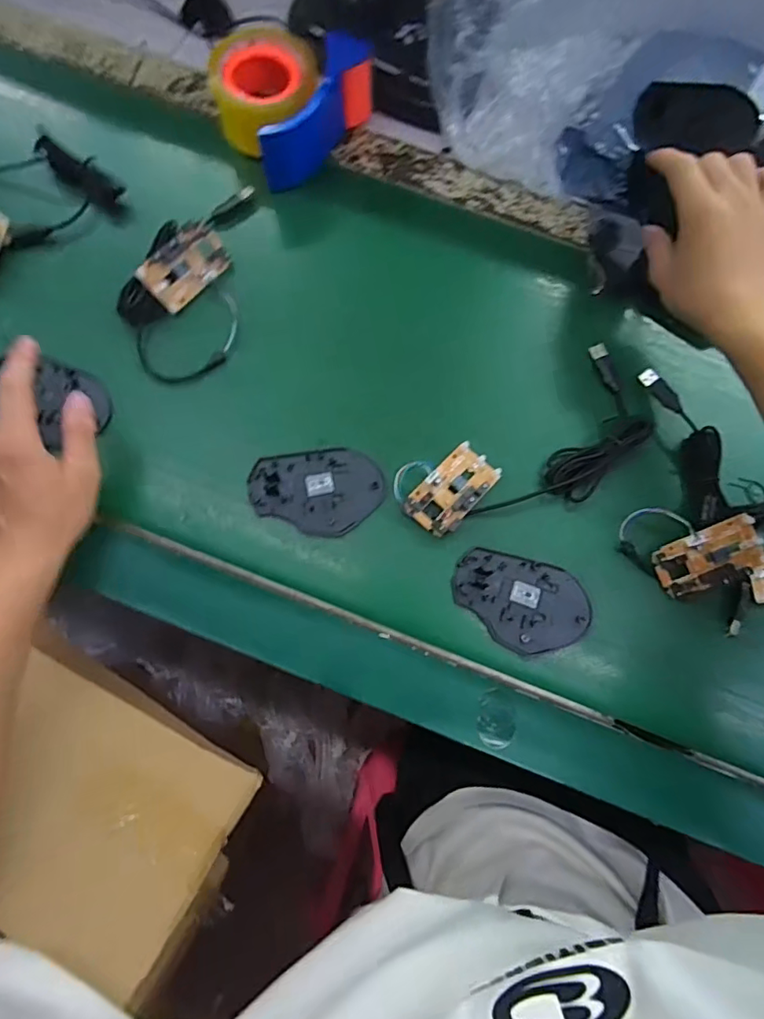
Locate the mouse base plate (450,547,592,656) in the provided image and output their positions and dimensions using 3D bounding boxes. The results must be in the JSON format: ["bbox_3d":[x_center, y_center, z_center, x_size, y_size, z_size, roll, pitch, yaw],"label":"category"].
[{"bbox_3d":[0.111,0.075,0.412,0.109,0.009,0.070,15,76,1],"label":"mouse base plate"}]

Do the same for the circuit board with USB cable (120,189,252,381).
[{"bbox_3d":[-0.179,-0.214,0.464,0.097,0.032,0.196,4,76,-2],"label":"circuit board with USB cable"}]

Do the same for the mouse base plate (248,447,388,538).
[{"bbox_3d":[-0.054,-0.014,0.431,0.108,0.010,0.072,-5,76,-4],"label":"mouse base plate"}]

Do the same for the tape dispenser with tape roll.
[{"bbox_3d":[-0.098,-0.398,0.497,0.128,0.066,0.148,35,77,6],"label":"tape dispenser with tape roll"}]

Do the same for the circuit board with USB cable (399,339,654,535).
[{"bbox_3d":[0.129,-0.046,0.435,0.233,0.020,0.098,-34,80,-10],"label":"circuit board with USB cable"}]

